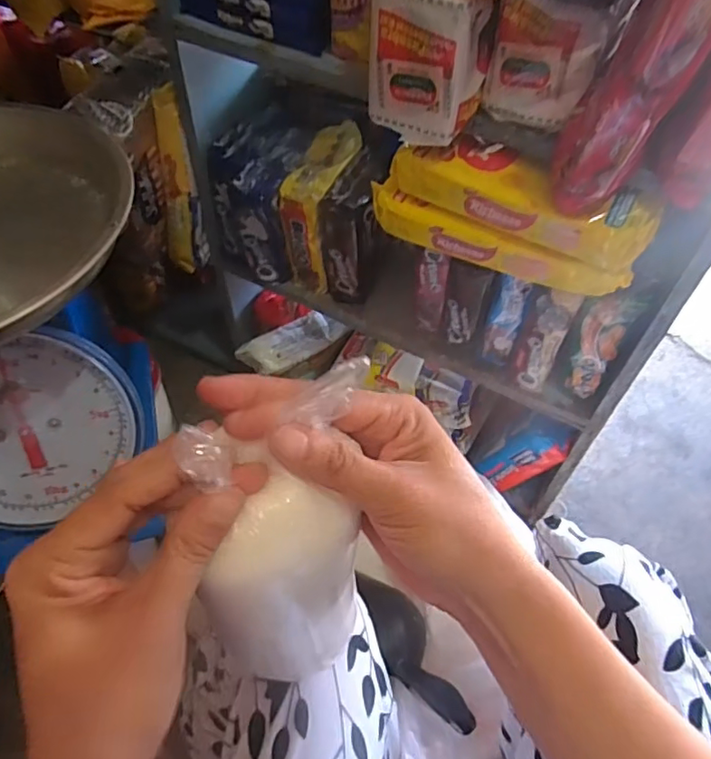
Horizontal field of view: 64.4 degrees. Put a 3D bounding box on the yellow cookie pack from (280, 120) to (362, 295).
[{"bbox_3d":[-0.043,-0.220,0.737,0.061,0.163,0.143,14,53,8],"label":"yellow cookie pack"}]

